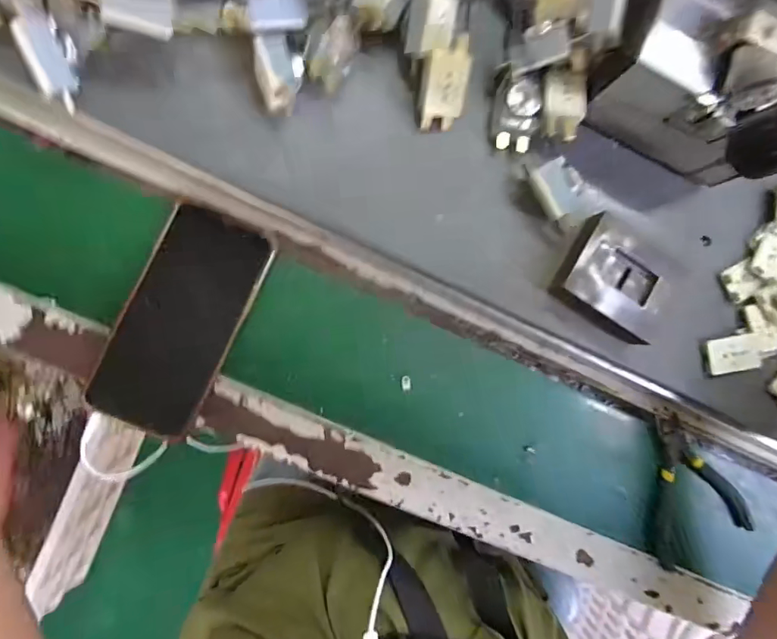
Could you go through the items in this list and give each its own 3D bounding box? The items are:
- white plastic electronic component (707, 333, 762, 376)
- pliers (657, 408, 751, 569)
[{"bbox_3d":[0.271,0.027,0.374,0.040,0.004,0.027,-9,91,-8],"label":"white plastic electronic component"},{"bbox_3d":[0.270,0.145,0.413,0.084,0.011,0.129,1,90,-8],"label":"pliers"}]

